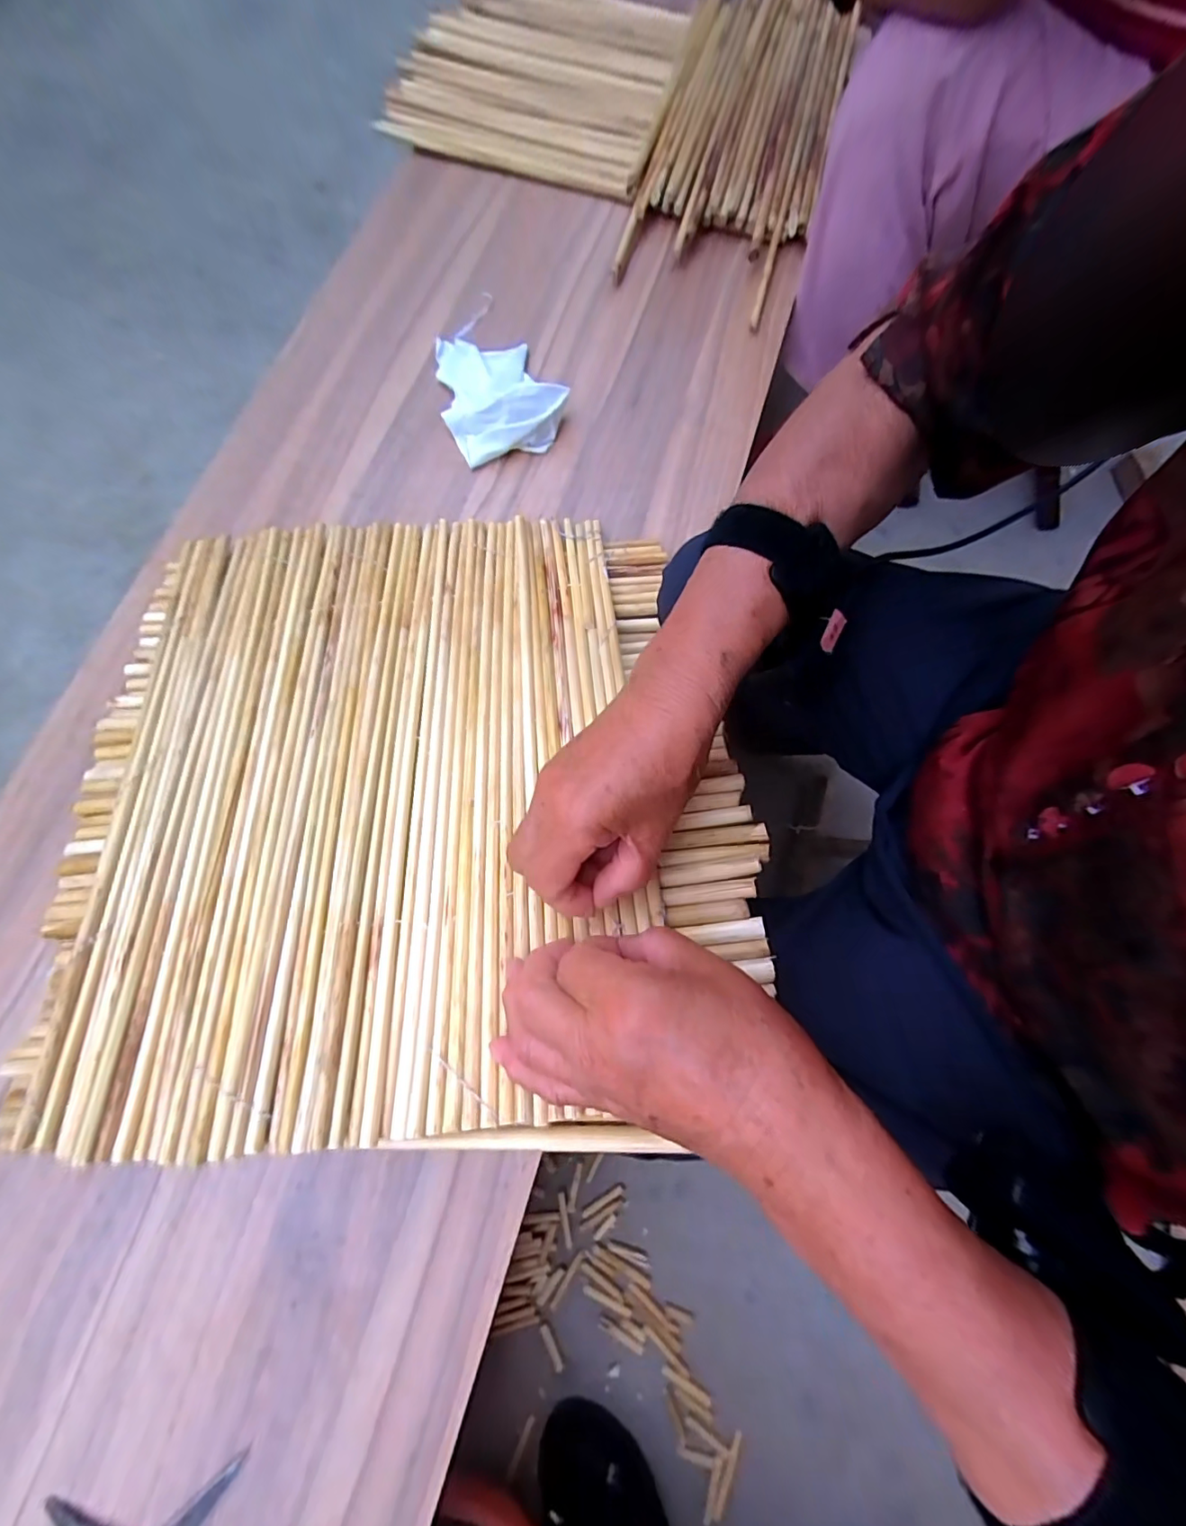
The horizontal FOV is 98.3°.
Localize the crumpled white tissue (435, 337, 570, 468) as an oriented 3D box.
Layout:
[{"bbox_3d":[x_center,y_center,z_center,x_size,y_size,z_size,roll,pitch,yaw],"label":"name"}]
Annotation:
[{"bbox_3d":[-0.103,-0.375,0.508,0.112,0.036,0.159,-28,76,-8],"label":"crumpled white tissue"}]

